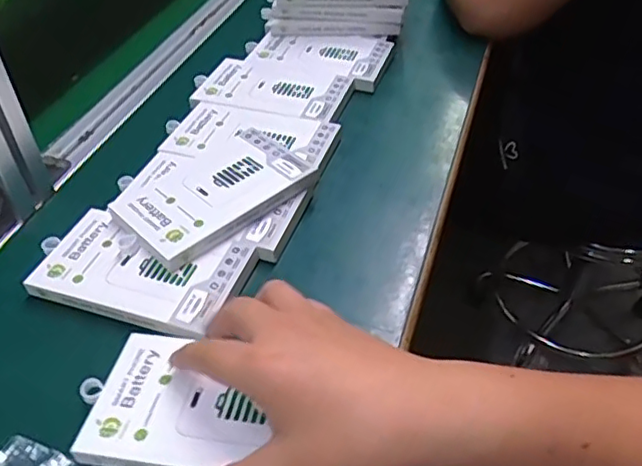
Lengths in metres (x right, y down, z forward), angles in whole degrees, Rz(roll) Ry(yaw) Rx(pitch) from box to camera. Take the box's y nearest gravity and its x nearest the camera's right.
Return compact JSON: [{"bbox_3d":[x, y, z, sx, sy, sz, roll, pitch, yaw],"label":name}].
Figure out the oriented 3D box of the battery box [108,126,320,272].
[{"bbox_3d":[-0.082,-0.030,0.450,0.090,0.016,0.138,32,54,31],"label":"battery box"}]

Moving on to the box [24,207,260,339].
[{"bbox_3d":[-0.123,0.023,0.410,0.143,0.010,0.079,11,46,14],"label":"box"}]

